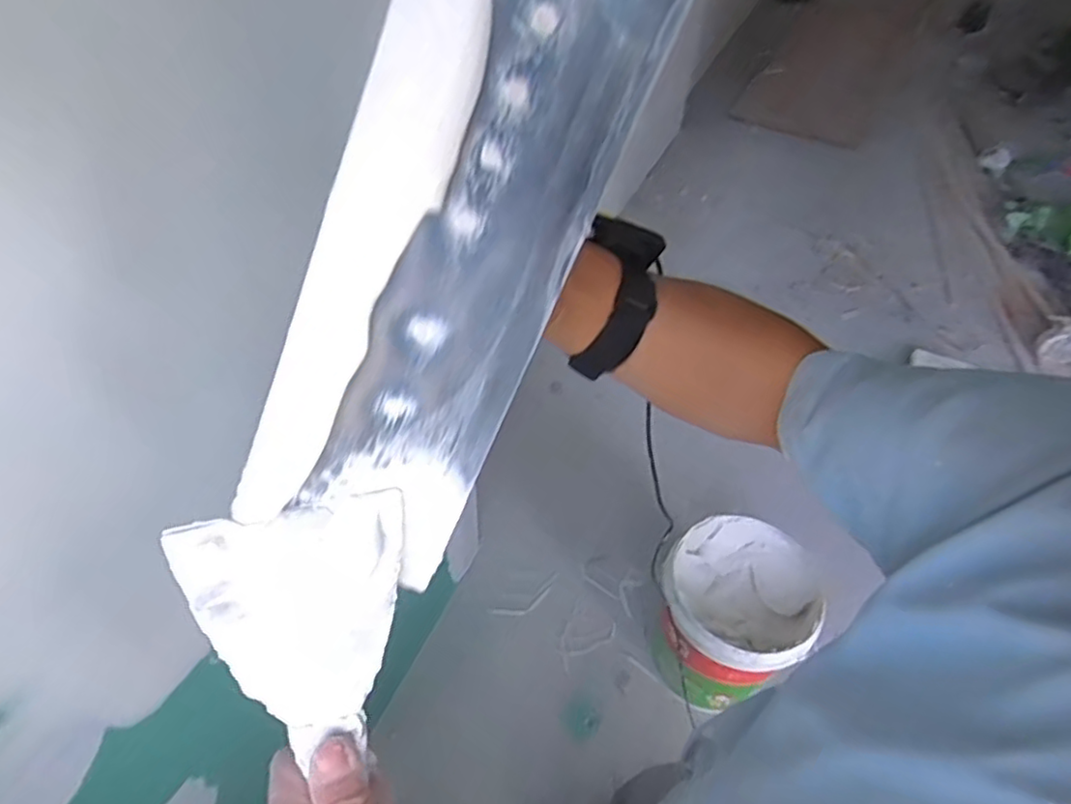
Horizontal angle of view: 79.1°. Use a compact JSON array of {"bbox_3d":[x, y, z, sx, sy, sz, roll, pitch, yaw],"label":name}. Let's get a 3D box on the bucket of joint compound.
[{"bbox_3d":[0.395,0.476,1.391,0.286,0.360,0.287,2,48,-2],"label":"bucket of joint compound"}]

